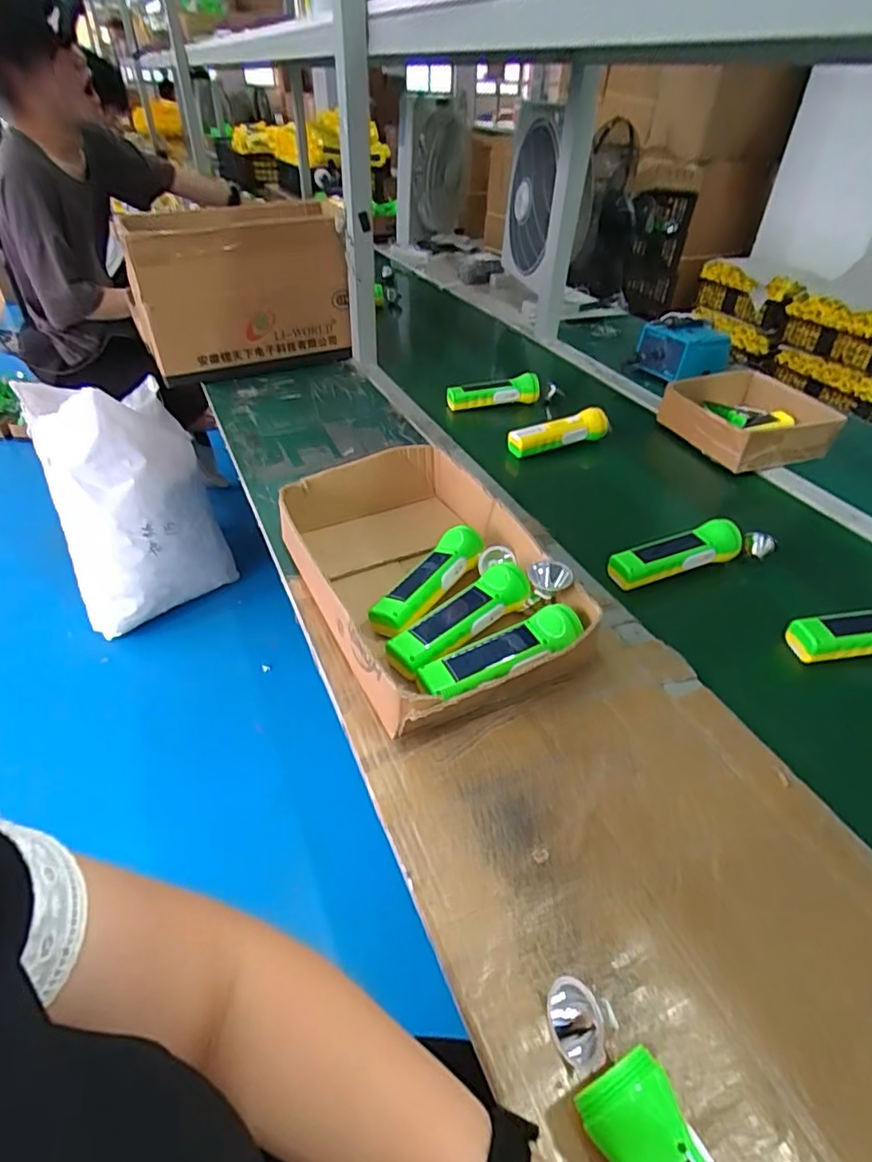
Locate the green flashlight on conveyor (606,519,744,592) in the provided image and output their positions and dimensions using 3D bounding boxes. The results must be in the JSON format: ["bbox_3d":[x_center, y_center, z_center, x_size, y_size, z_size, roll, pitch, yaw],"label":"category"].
[{"bbox_3d":[0.290,-0.035,0.717,0.169,0.043,0.045,-12,42,-16],"label":"green flashlight on conveyor"}]

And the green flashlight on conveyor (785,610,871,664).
[{"bbox_3d":[0.462,0.052,0.629,0.168,0.046,0.053,-3,40,-6],"label":"green flashlight on conveyor"}]

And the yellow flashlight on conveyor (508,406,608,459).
[{"bbox_3d":[0.208,-0.244,0.965,0.199,0.045,0.040,-17,43,-21],"label":"yellow flashlight on conveyor"}]

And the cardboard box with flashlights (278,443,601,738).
[{"bbox_3d":[-0.013,-0.013,0.656,0.241,0.077,0.377,-19,44,-23],"label":"cardboard box with flashlights"}]

